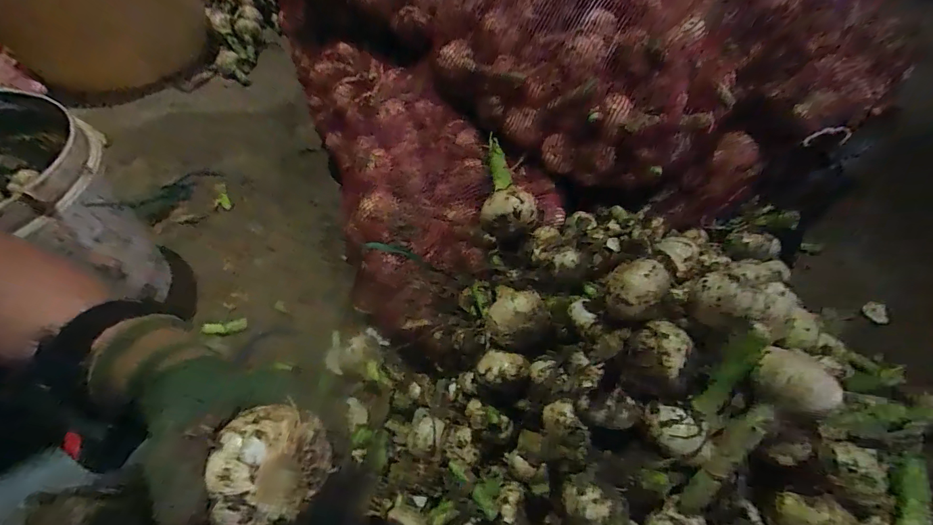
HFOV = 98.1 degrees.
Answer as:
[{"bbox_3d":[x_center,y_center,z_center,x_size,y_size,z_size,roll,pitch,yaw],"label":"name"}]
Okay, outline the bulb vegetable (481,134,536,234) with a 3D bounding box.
[{"bbox_3d":[0.055,-0.100,0.519,0.062,0.051,0.135,7,52,1],"label":"bulb vegetable"}]

